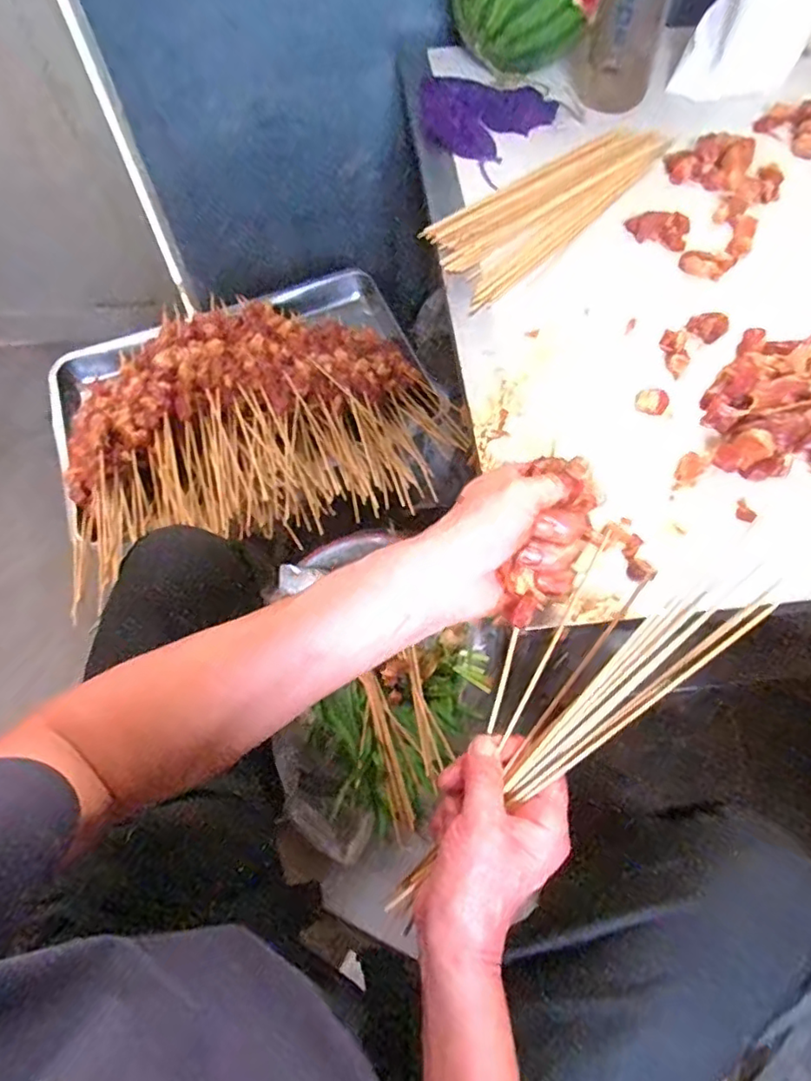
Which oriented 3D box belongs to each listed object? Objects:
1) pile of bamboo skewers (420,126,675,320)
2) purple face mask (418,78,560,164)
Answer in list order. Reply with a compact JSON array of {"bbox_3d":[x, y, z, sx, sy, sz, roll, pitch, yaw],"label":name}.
[{"bbox_3d":[0.144,-0.352,0.622,0.114,0.016,0.313,40,69,22],"label":"pile of bamboo skewers"},{"bbox_3d":[0.083,-0.499,0.702,0.140,0.024,0.146,-1,60,2],"label":"purple face mask"}]

